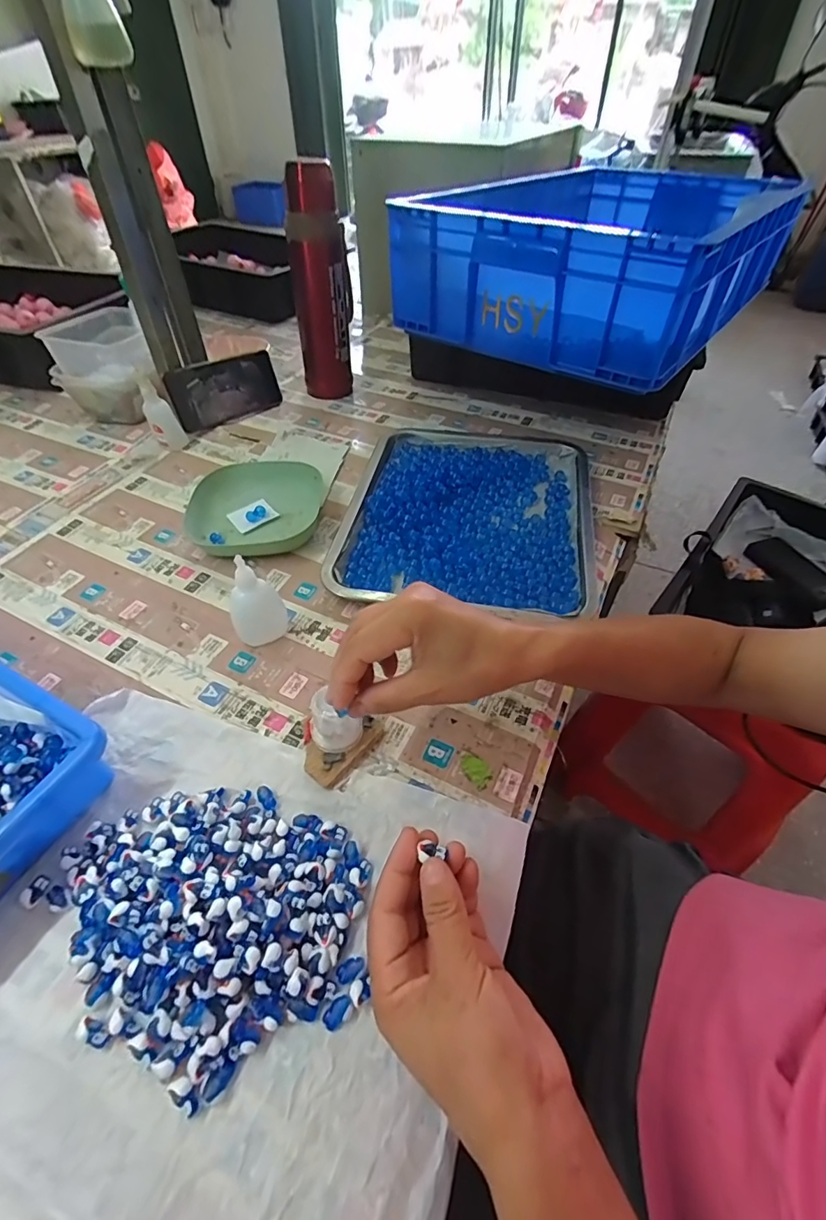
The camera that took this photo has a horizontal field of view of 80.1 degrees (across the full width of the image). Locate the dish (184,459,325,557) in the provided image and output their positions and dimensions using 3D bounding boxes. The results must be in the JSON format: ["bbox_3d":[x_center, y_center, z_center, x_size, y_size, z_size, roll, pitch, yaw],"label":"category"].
[{"bbox_3d":[-0.178,-0.115,0.554,0.144,0.036,0.128,-5,48,-6],"label":"dish"}]

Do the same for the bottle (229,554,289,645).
[{"bbox_3d":[-0.138,-0.011,0.429,0.047,0.085,0.045,-17,51,-15],"label":"bottle"}]

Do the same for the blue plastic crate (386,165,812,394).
[{"bbox_3d":[0.312,-0.562,0.756,0.395,0.140,0.654,29,52,24],"label":"blue plastic crate"}]

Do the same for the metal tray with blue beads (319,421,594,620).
[{"bbox_3d":[0.063,-0.113,0.557,0.262,0.034,0.310,7,48,5],"label":"metal tray with blue beads"}]

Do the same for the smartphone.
[{"bbox_3d":[-0.263,-0.313,0.699,0.005,0.078,0.167,16,41,40],"label":"smartphone"}]

